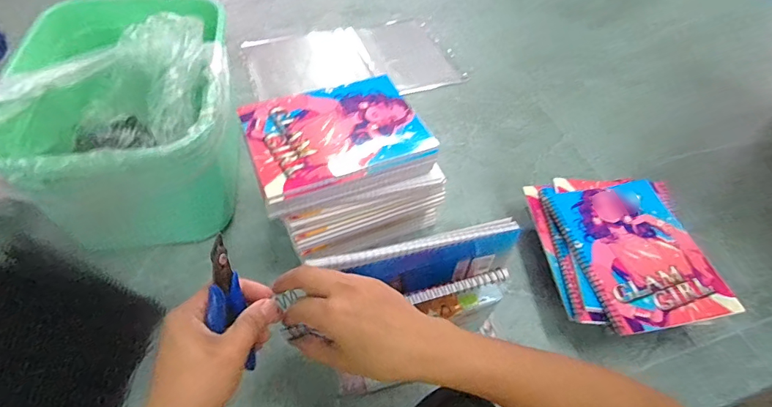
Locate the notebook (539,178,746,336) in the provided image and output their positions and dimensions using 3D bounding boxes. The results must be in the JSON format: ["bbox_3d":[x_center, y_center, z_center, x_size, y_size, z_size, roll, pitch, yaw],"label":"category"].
[{"bbox_3d":[0.308,0.055,0.530,0.152,0.014,0.196,-8,52,-7],"label":"notebook"}]

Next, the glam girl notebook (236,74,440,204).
[{"bbox_3d":[-0.058,-0.086,0.495,0.195,0.014,0.144,-18,54,-14],"label":"glam girl notebook"}]

